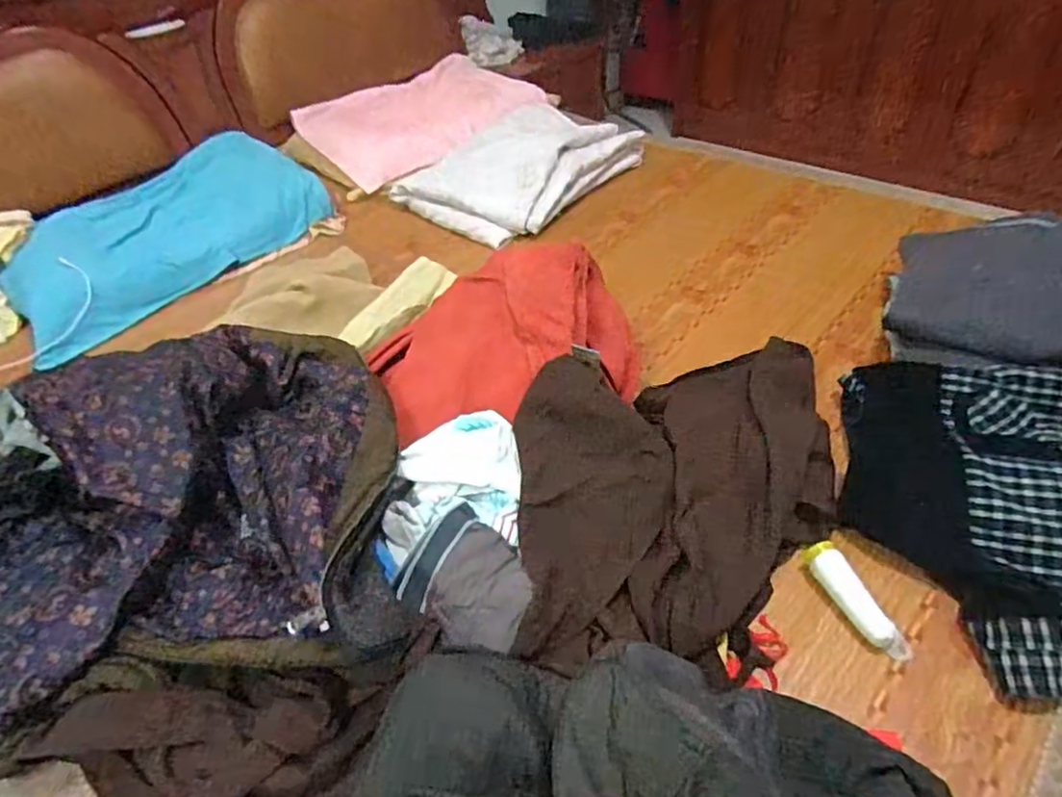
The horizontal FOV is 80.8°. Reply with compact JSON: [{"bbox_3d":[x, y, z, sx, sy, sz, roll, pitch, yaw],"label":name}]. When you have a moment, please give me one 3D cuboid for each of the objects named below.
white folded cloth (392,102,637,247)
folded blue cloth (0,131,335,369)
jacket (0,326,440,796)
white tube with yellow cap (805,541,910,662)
[{"bbox_3d":[-0.034,-0.575,1.543,0.400,0.122,0.517,30,55,32],"label":"white folded cloth"},{"bbox_3d":[-0.853,-0.391,1.439,0.435,0.144,0.693,29,54,32],"label":"folded blue cloth"},{"bbox_3d":[-0.447,0.143,0.748,0.574,0.191,0.566,-12,44,-5],"label":"jacket"},{"bbox_3d":[0.367,0.228,0.707,0.036,0.033,0.141,-20,45,-13],"label":"white tube with yellow cap"}]

